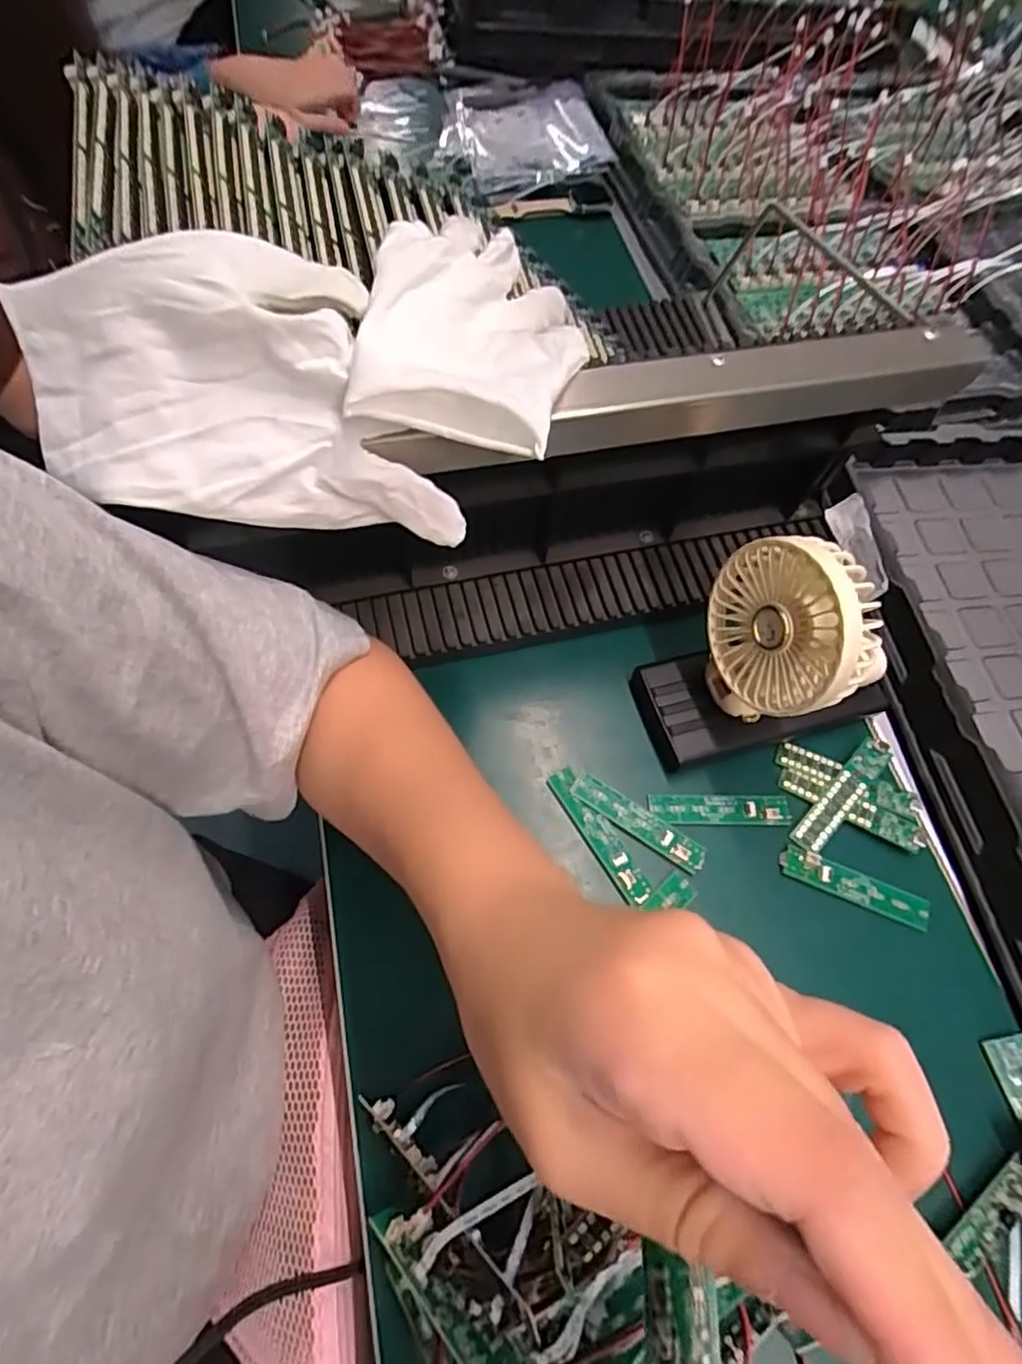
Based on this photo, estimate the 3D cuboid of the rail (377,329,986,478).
[{"bbox_3d":[0.087,-0.134,0.299,0.300,0.021,0.040,-12,66,-12],"label":"rail"}]

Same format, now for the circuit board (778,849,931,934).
[{"bbox_3d":[0.197,0.118,0.362,0.082,0.004,0.017,21,78,11],"label":"circuit board"}]

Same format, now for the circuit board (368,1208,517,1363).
[{"bbox_3d":[-0.018,0.223,0.223,0.082,0.018,0.006,30,95,36],"label":"circuit board"}]

